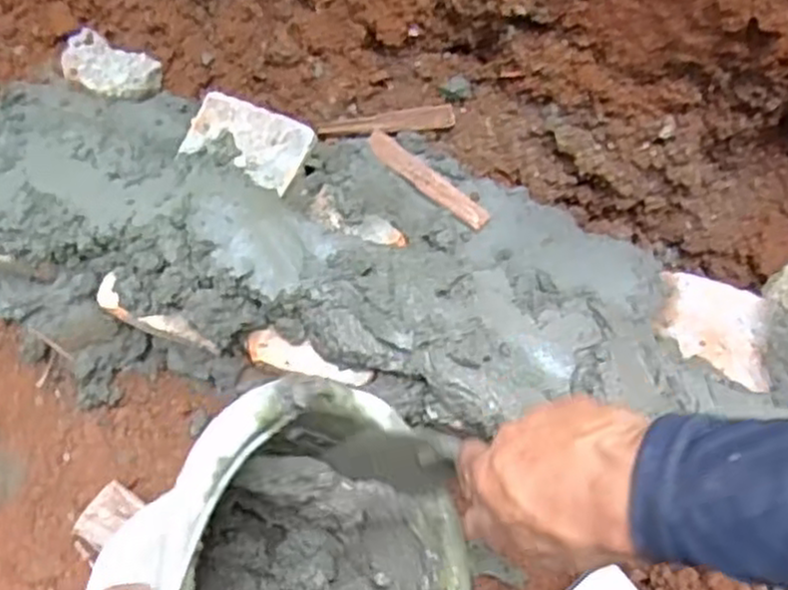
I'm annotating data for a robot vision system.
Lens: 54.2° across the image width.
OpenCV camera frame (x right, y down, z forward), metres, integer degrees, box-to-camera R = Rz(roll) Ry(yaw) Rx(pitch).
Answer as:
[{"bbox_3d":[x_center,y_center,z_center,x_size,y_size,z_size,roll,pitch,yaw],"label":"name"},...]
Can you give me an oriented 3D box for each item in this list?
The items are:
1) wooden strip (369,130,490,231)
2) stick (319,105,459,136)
[{"bbox_3d":[0.028,-0.101,0.667,0.127,0.009,0.022,40,75,11],"label":"wooden strip"},{"bbox_3d":[-0.007,-0.154,0.685,0.125,0.009,0.021,-1,70,22],"label":"stick"}]

